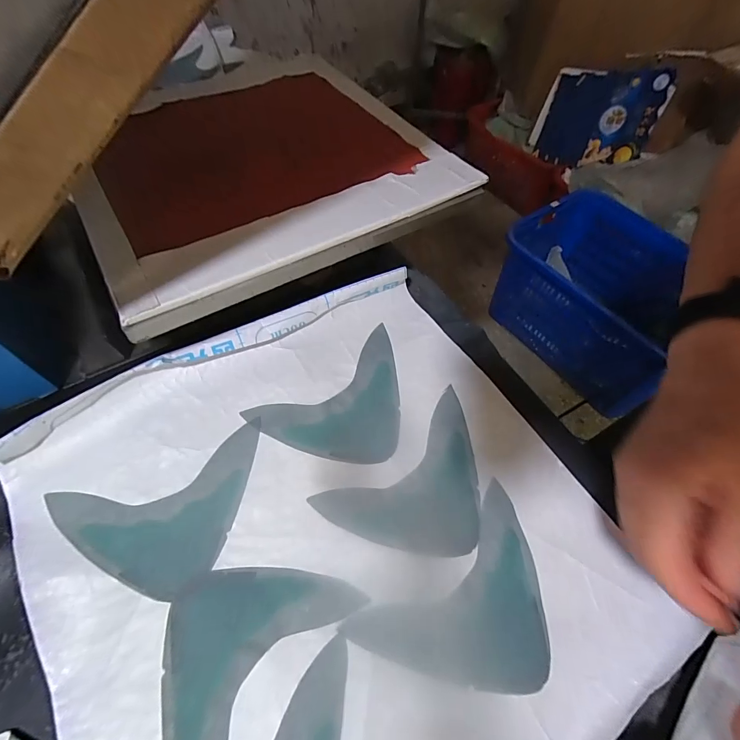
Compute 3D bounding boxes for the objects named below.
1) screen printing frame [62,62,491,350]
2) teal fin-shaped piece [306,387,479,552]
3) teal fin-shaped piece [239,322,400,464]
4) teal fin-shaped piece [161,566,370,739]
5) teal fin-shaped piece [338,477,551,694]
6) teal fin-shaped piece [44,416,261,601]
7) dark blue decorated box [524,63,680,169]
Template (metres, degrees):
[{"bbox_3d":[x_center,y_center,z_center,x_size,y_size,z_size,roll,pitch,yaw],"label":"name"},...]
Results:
[{"bbox_3d":[-0.135,-0.257,0.443,0.368,0.031,0.384,-27,62,-19],"label":"screen printing frame"},{"bbox_3d":[0.051,0.110,0.355,0.167,0.005,0.114,-35,65,-19],"label":"teal fin-shaped piece"},{"bbox_3d":[-0.018,0.039,0.391,0.169,0.004,0.113,-34,71,-23],"label":"teal fin-shaped piece"},{"bbox_3d":[-0.100,0.208,0.288,0.112,0.008,0.166,34,61,18],"label":"teal fin-shaped piece"},{"bbox_3d":[0.083,0.189,0.304,0.170,0.012,0.112,-33,64,-22],"label":"teal fin-shaped piece"},{"bbox_3d":[-0.166,0.126,0.331,0.171,0.005,0.114,-20,67,-16],"label":"teal fin-shaped piece"},{"bbox_3d":[0.805,-0.905,1.391,0.054,0.307,0.442,-4,33,-37],"label":"dark blue decorated box"}]

